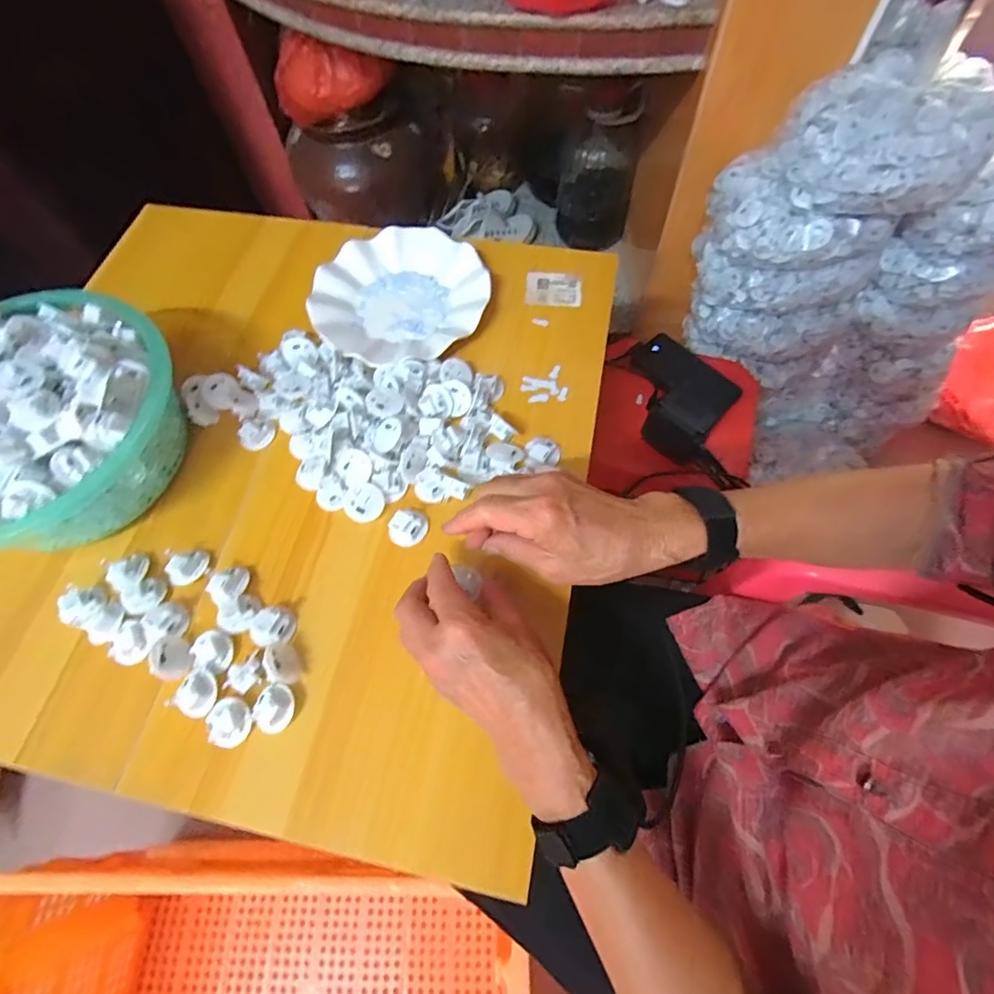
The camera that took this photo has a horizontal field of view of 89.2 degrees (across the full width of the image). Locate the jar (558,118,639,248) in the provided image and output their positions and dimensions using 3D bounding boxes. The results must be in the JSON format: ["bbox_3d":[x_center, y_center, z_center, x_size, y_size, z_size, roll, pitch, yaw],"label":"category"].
[{"bbox_3d":[0.218,-0.700,1.112,0.156,0.232,0.145,8,66,6],"label":"jar"}]

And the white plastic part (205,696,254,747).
[{"bbox_3d":[-0.194,0.162,0.364,0.029,0.010,0.032,-3,65,1],"label":"white plastic part"}]

